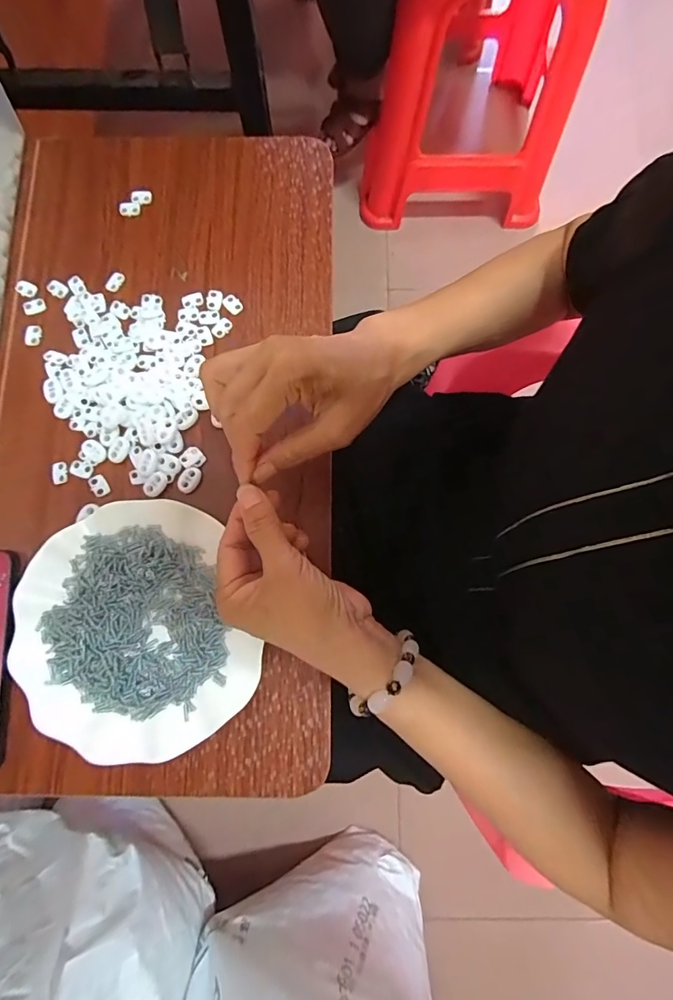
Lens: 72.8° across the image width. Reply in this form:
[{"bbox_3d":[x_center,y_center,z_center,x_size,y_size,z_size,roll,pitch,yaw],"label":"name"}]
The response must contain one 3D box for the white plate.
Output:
[{"bbox_3d":[-0.155,0.098,0.351,0.165,0.025,0.179,-22,80,-4],"label":"white plate"}]

